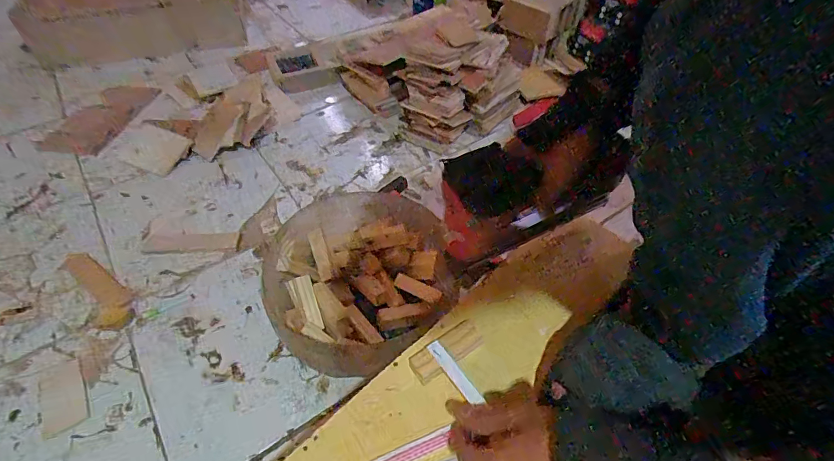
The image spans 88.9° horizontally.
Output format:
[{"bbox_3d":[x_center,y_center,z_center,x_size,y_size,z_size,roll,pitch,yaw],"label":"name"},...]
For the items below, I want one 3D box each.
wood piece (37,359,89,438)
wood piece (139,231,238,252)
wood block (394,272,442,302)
[{"bbox_3d":[-0.455,0.210,0.544,0.048,0.004,0.098,-27,55,-22],"label":"wood piece"},{"bbox_3d":[-0.379,0.017,0.711,0.152,0.006,0.040,-4,49,-4],"label":"wood piece"},{"bbox_3d":[0.001,0.081,0.599,0.075,0.011,0.019,20,51,32],"label":"wood block"}]

